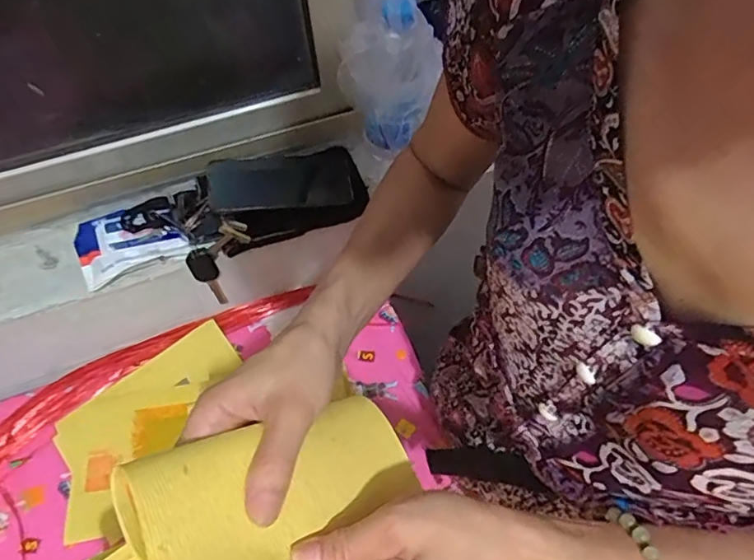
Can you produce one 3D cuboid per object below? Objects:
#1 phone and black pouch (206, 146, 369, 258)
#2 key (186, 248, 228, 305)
[{"bbox_3d":[-0.112,-0.106,0.667,0.189,0.046,0.112,-19,58,-9],"label":"phone and black pouch"},{"bbox_3d":[-0.207,-0.003,0.664,0.026,0.100,0.016,-6,57,-1],"label":"key"}]

